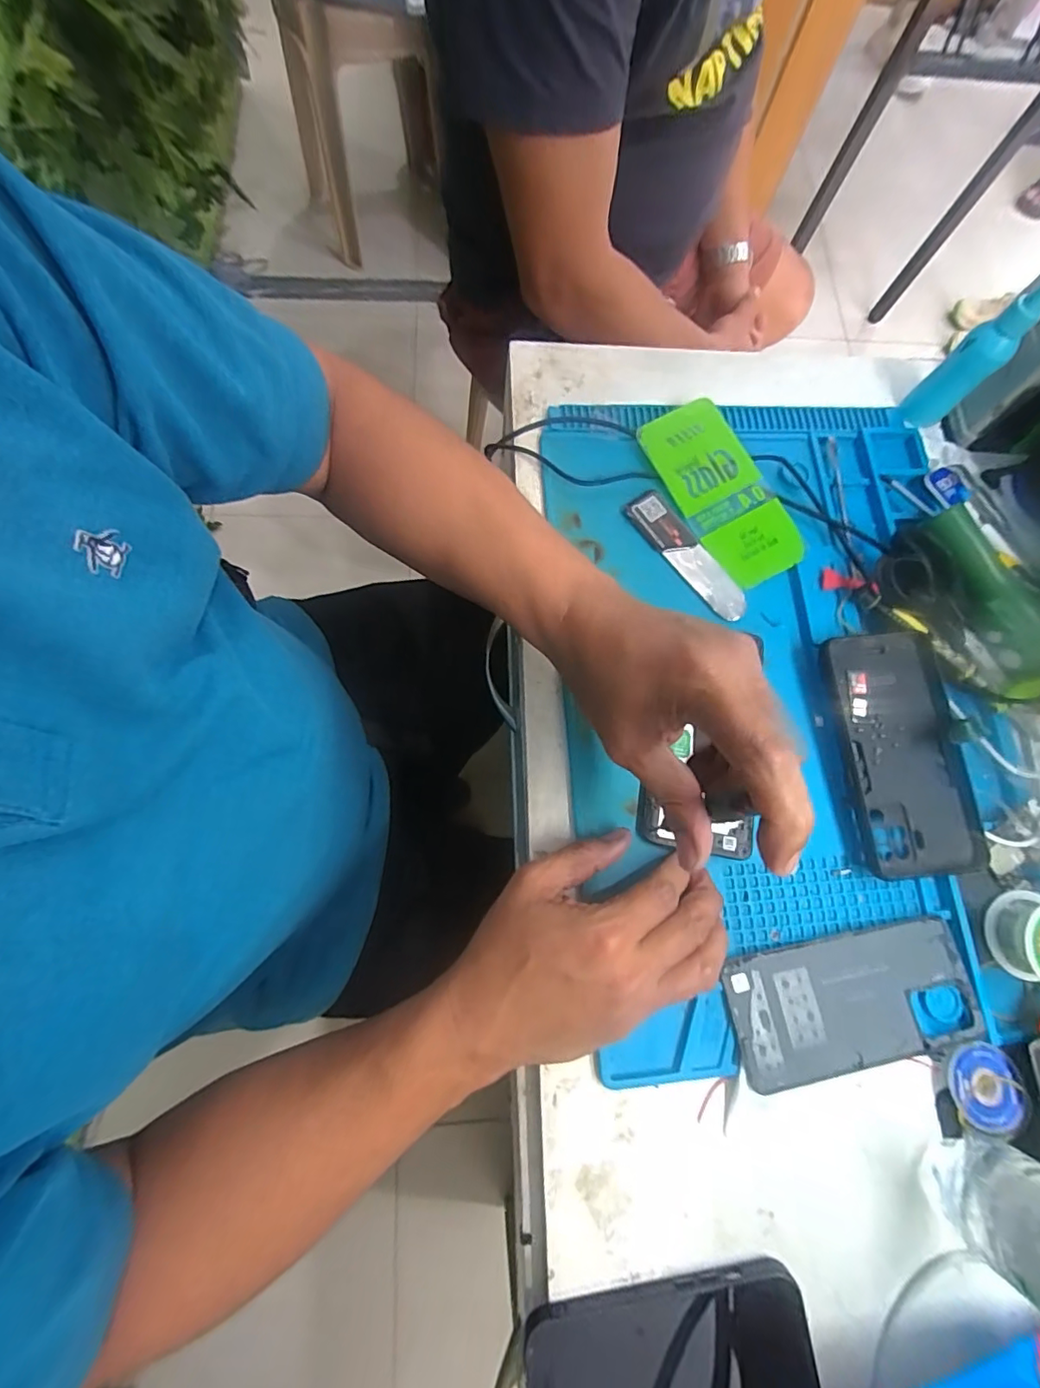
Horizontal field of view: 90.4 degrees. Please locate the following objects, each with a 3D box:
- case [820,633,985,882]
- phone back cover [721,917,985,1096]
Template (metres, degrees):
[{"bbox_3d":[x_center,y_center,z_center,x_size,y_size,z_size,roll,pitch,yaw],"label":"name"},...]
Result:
[{"bbox_3d":[0.262,0.038,0.353,0.078,0.016,0.161,-5,76,-6],"label":"case"},{"bbox_3d":[0.205,0.188,0.315,0.153,0.011,0.072,-8,76,-7],"label":"phone back cover"}]

